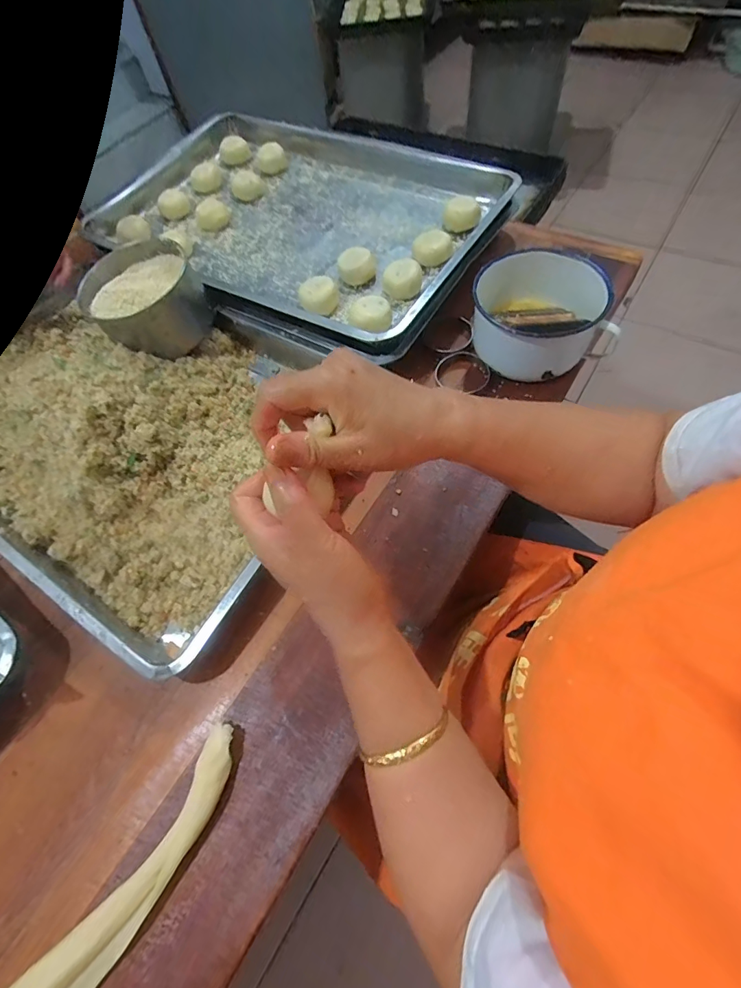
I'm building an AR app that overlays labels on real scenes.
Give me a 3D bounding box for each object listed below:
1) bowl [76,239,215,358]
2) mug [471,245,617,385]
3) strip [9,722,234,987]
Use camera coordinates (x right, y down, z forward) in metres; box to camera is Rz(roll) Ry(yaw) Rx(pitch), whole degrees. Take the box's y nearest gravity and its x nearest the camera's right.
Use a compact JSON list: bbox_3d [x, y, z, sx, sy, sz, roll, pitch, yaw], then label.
[{"bbox_3d":[-0.276,-0.235,0.564,0.125,0.098,0.131,-3,61,5],"label":"bowl"},{"bbox_3d":[0.203,-0.219,0.540,0.157,0.081,0.145,5,62,10],"label":"mug"},{"bbox_3d":[-0.206,0.320,0.331,0.055,0.027,0.294,28,68,20],"label":"strip"}]

